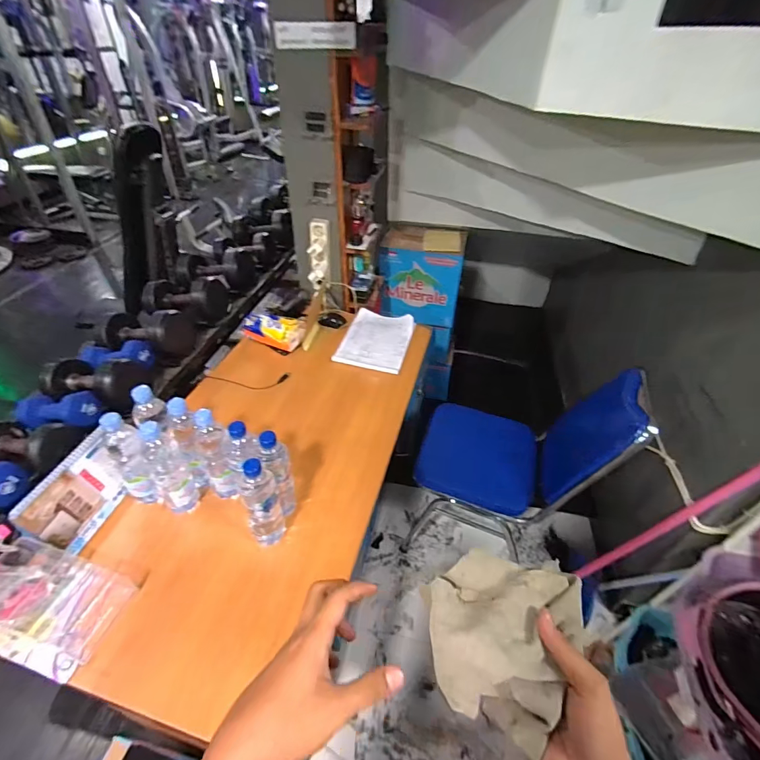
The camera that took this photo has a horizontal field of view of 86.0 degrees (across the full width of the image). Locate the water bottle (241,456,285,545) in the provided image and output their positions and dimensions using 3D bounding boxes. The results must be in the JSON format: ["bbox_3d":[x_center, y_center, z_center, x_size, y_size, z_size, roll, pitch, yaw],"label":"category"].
[{"bbox_3d":[-0.224,0.249,0.790,0.064,0.241,0.056,-16,44,-19],"label":"water bottle"}]

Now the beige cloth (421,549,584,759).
[{"bbox_3d":[0.105,0.225,0.368,0.127,0.057,0.131,20,44,20],"label":"beige cloth"}]

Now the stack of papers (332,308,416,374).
[{"bbox_3d":[-0.010,-0.146,1.449,0.227,0.020,0.313,10,42,10],"label":"stack of papers"}]

